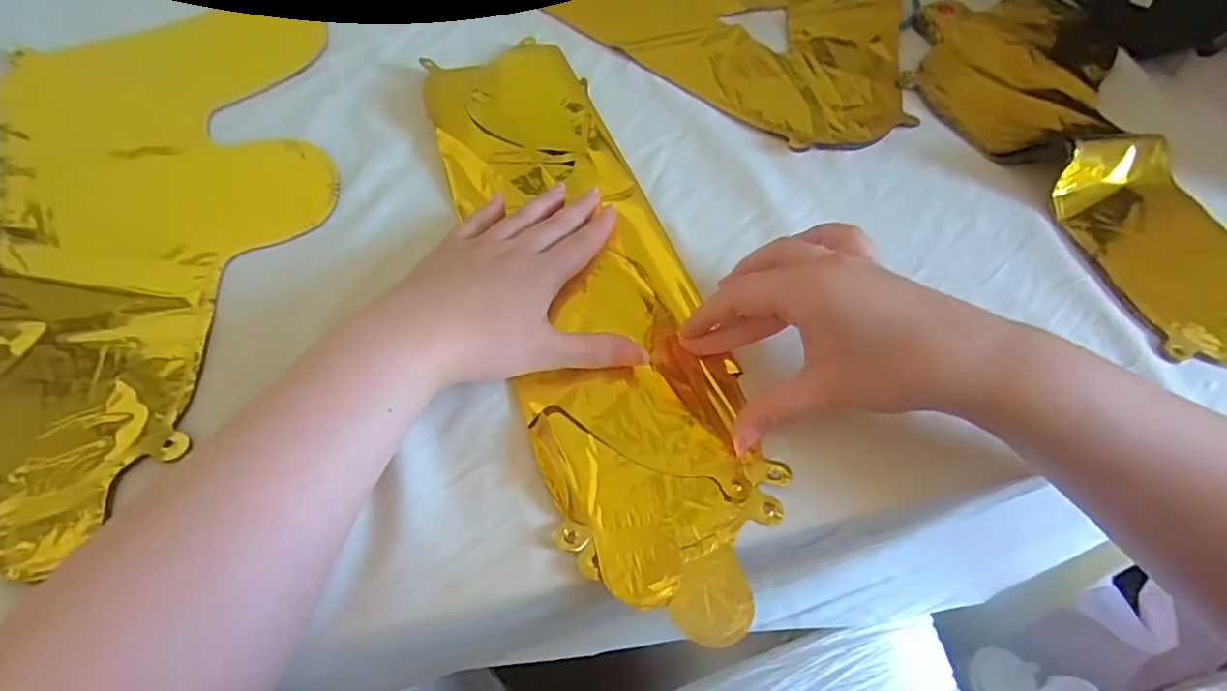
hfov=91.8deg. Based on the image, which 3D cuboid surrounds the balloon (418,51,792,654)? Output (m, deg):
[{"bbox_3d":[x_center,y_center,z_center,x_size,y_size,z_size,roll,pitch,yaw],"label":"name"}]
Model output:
[{"bbox_3d":[-0.021,-0.052,0.370,0.123,0.012,0.433,-13,60,-13],"label":"balloon"}]

